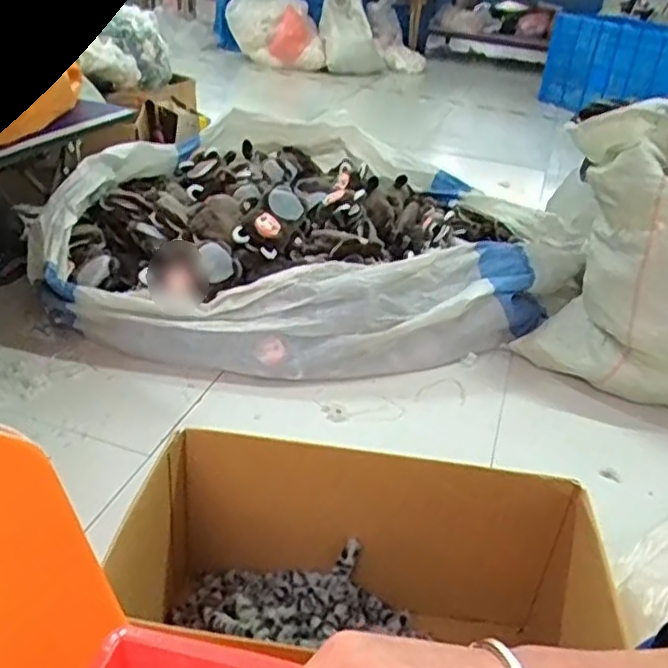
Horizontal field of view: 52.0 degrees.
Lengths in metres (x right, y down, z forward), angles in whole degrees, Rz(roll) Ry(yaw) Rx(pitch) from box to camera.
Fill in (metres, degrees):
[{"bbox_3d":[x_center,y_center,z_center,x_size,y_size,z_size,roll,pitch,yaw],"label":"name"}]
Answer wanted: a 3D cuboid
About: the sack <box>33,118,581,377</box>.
[{"bbox_3d":[-0.055,-0.259,1.804,1.281,0.275,0.909,-1,32,-13],"label":"sack"}]

